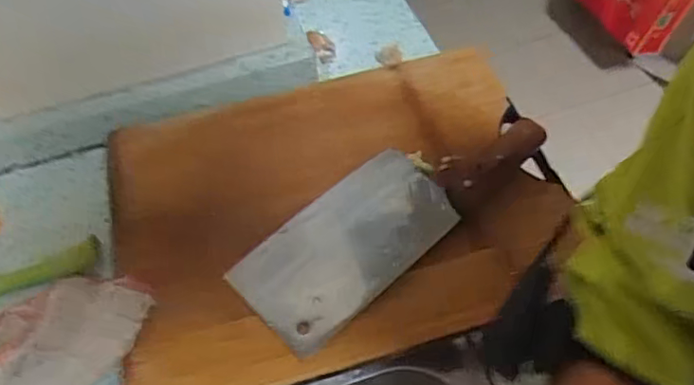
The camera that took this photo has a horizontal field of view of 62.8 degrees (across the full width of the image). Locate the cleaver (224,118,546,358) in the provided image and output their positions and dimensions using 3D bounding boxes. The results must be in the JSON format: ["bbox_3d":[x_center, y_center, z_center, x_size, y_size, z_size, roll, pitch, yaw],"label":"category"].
[{"bbox_3d":[0.039,0.010,0.493,0.283,0.025,0.097,-37,61,-22],"label":"cleaver"}]

